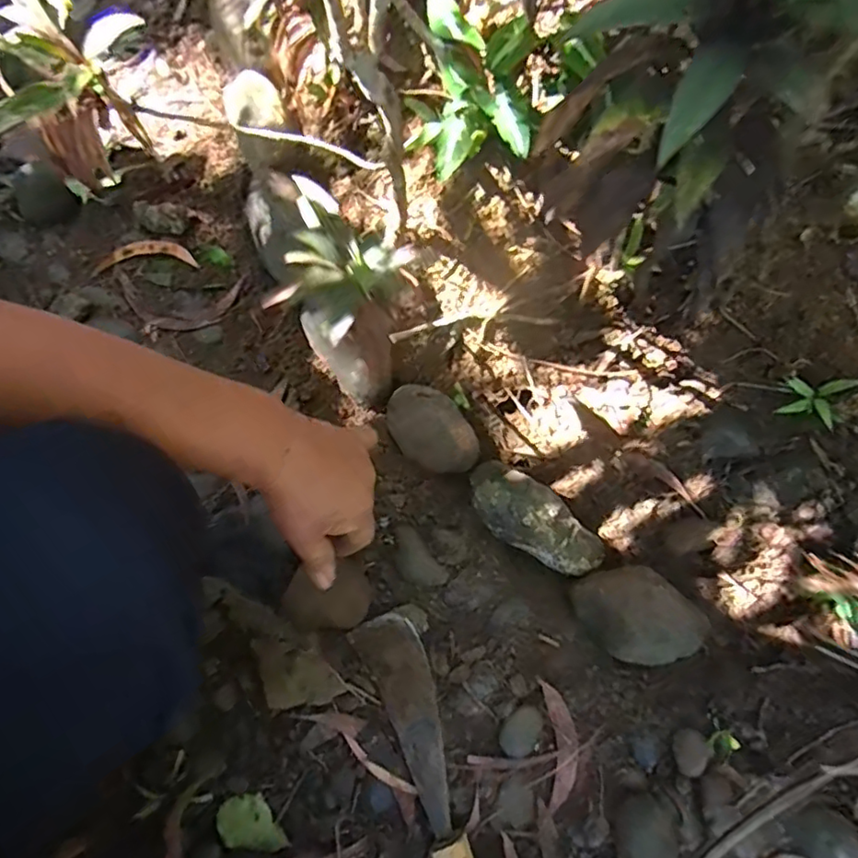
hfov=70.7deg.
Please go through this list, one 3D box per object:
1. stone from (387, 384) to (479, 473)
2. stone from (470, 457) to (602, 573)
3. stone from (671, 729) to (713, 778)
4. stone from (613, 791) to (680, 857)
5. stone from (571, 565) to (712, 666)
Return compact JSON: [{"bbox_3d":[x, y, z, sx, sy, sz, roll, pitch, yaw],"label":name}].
[{"bbox_3d":[0.002,0.002,0.578,0.099,0.059,0.061,40,76,9],"label":"stone"},{"bbox_3d":[0.099,0.089,0.552,0.138,0.068,0.058,38,78,-5],"label":"stone"},{"bbox_3d":[0.228,0.282,0.527,0.028,0.016,0.035,-11,74,-6],"label":"stone"},{"bbox_3d":[0.181,0.341,0.503,0.057,0.045,0.067,-34,78,-11],"label":"stone"},{"bbox_3d":[0.185,0.165,0.530,0.111,0.077,0.081,38,75,9],"label":"stone"}]

